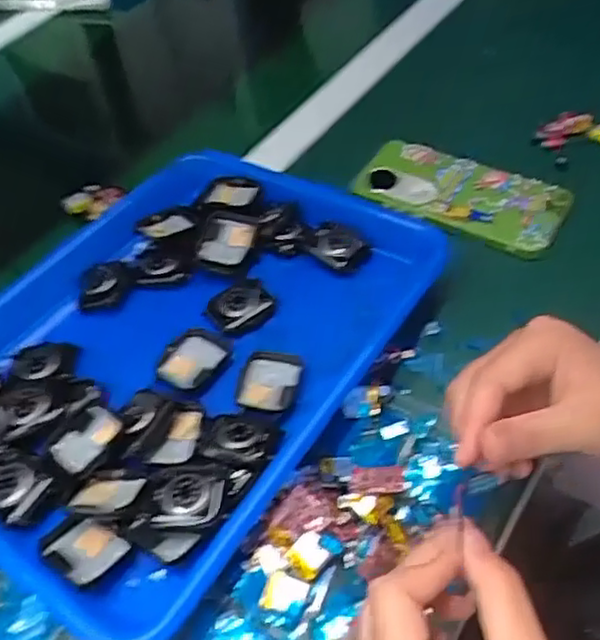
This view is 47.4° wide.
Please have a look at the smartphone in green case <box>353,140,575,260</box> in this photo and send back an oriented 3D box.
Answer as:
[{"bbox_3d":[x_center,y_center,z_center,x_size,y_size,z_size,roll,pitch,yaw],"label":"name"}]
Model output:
[{"bbox_3d":[0.112,-0.089,0.491,0.145,0.012,0.073,20,55,22],"label":"smartphone in green case"}]

